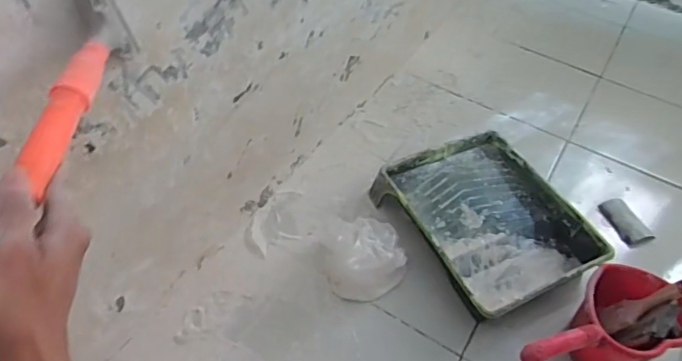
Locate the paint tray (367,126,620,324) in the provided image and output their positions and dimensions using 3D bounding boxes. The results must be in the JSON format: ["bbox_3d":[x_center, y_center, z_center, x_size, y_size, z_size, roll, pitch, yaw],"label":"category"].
[{"bbox_3d":[0.263,0.071,0.944,0.282,0.086,0.340,-21,55,-22],"label":"paint tray"}]

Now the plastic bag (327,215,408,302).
[{"bbox_3d":[0.039,0.120,0.863,0.117,0.109,0.136,-13,52,-17],"label":"plastic bag"}]

